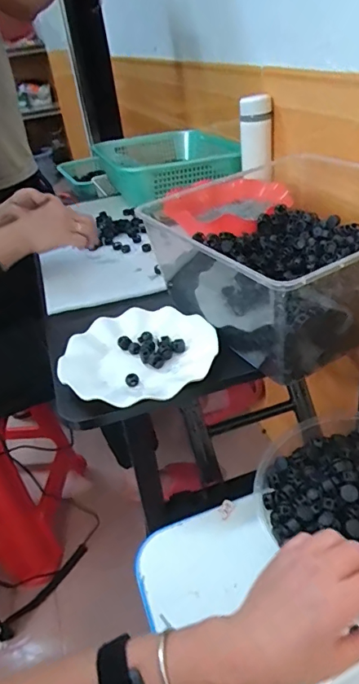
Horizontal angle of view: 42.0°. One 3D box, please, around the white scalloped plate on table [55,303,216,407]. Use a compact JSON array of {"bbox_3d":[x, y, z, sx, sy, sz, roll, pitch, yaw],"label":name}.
[{"bbox_3d":[-0.049,0.017,0.566,0.177,0.022,0.178,-5,35,4],"label":"white scalloped plate on table"}]

